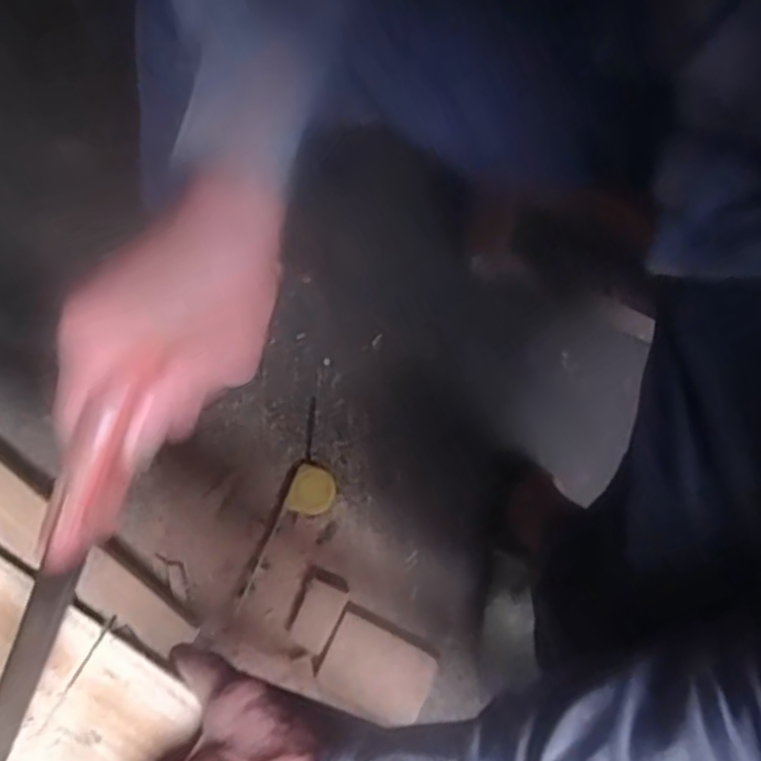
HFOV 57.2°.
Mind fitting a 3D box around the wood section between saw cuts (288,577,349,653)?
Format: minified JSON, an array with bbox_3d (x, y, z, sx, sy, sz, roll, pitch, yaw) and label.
[{"bbox_3d":[-0.072,0.272,0.810,0.045,0.013,0.073,26,77,7],"label":"wood section between saw cuts"}]

